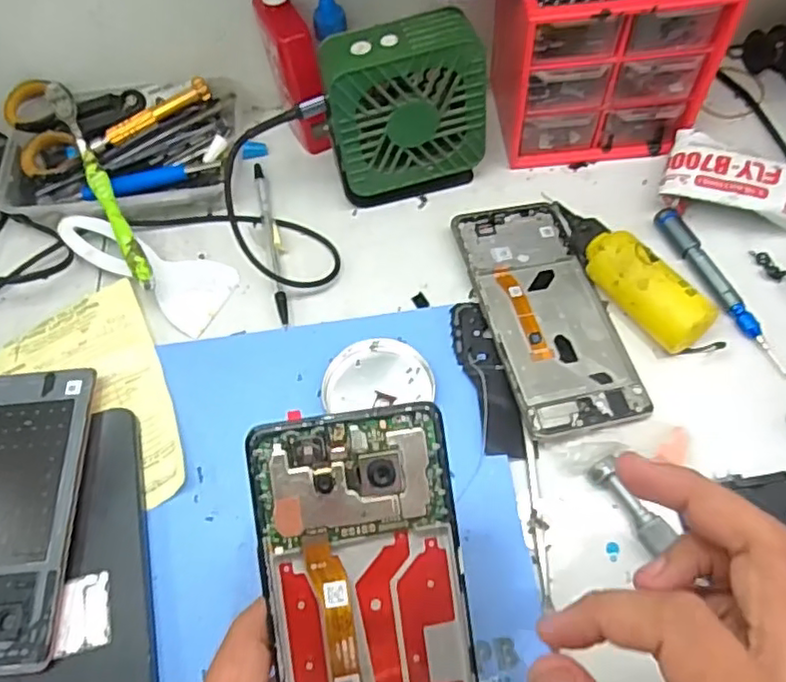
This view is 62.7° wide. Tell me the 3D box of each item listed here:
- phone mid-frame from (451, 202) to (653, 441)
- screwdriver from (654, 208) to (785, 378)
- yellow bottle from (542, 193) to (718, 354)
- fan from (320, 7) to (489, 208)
[{"bbox_3d":[0.095,-0.021,0.398,0.075,0.011,0.160,-14,61,-3],"label":"phone mid-frame"},{"bbox_3d":[0.203,-0.034,0.398,0.013,0.011,0.125,-22,62,-7],"label":"screwdriver"},{"bbox_3d":[0.137,-0.043,0.396,0.034,0.034,0.122,-36,64,-14],"label":"yellow bottle"},{"bbox_3d":[0.007,-0.145,0.419,0.097,0.110,0.043,-15,61,-4],"label":"fan"}]

